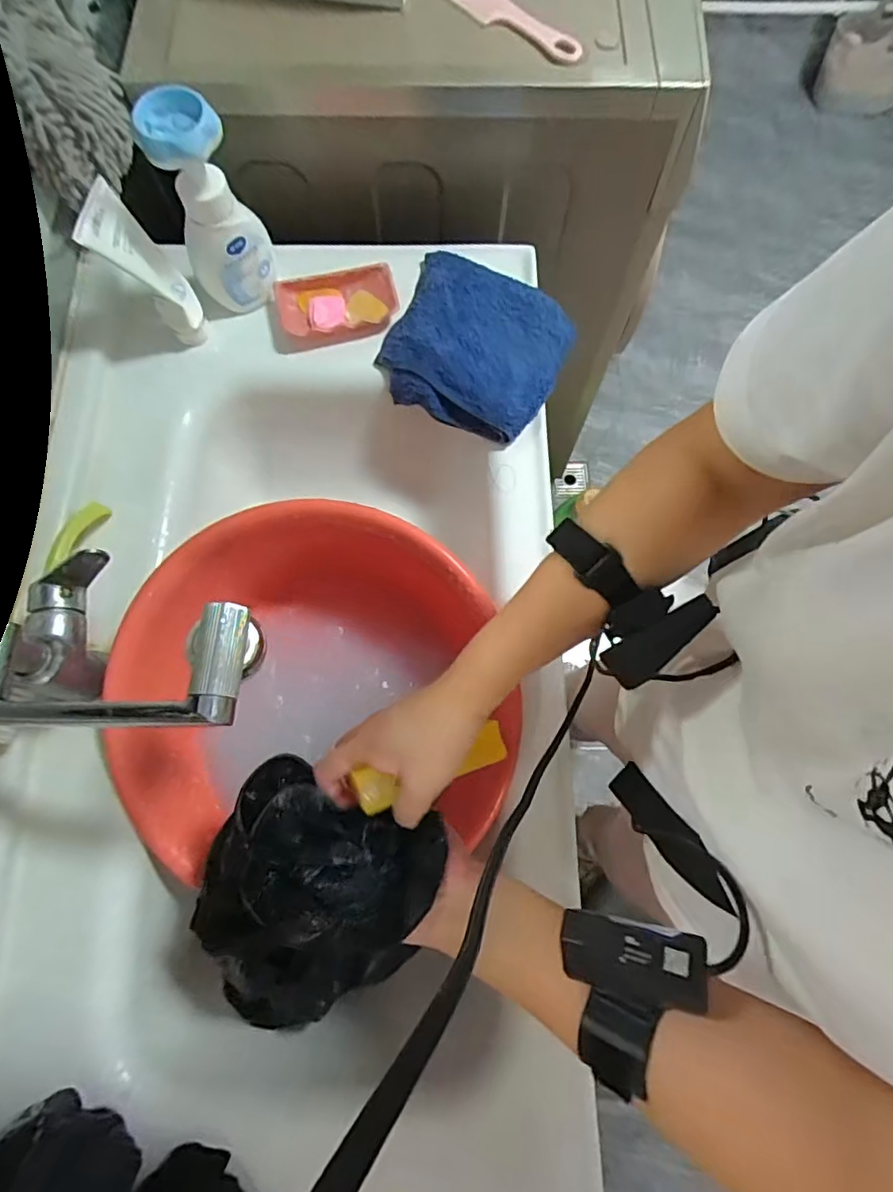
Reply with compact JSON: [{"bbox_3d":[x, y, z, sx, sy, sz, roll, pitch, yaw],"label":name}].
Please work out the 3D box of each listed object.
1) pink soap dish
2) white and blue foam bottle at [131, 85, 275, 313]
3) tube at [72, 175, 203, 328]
[{"bbox_3d":[-0.125,-0.317,0.621,0.138,0.021,0.080,-15,74,-5],"label":"pink soap dish"},{"bbox_3d":[-0.222,-0.366,0.547,0.082,0.180,0.052,-23,75,-7],"label":"white and blue foam bottle"},{"bbox_3d":[-0.283,-0.315,0.539,0.027,0.130,0.046,-4,72,22],"label":"tube"}]

